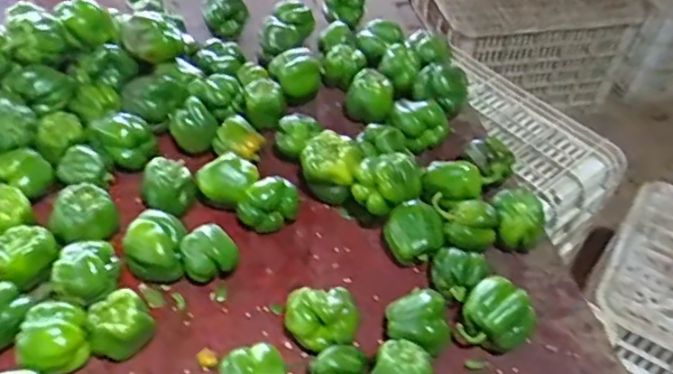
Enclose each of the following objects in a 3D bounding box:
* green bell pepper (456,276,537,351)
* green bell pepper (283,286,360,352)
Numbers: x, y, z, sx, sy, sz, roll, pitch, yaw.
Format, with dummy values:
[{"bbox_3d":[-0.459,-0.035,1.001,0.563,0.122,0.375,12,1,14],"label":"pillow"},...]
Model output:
[{"bbox_3d":[0.203,0.162,0.726,0.084,0.078,0.079,2,46,-2],"label":"green bell pepper"},{"bbox_3d":[-0.018,0.160,0.709,0.088,0.062,0.070,7,46,3],"label":"green bell pepper"}]

